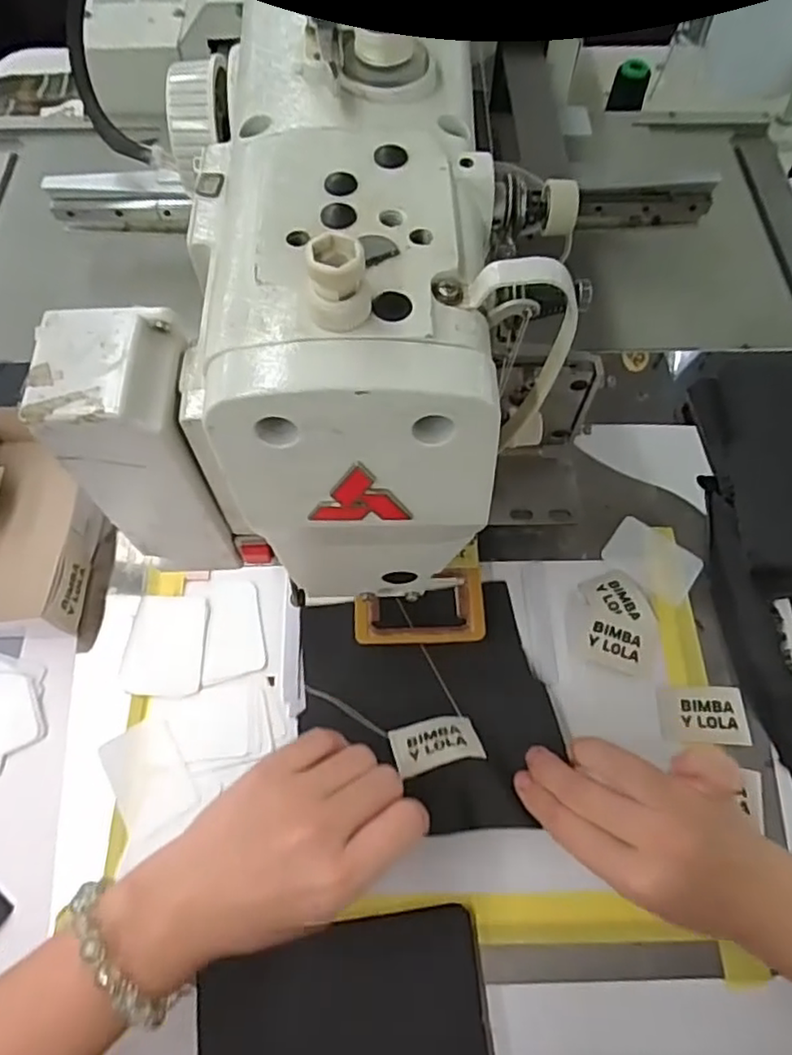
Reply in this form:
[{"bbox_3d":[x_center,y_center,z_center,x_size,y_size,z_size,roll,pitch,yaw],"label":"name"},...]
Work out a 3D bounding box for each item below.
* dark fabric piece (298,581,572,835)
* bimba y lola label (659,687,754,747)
[{"bbox_3d":[0.019,0.103,0.383,0.140,0.040,0.144,0,63,1],"label":"dark fabric piece"},{"bbox_3d":[0.191,0.116,0.401,0.053,0.006,0.034,2,63,0],"label":"bimba y lola label"}]

